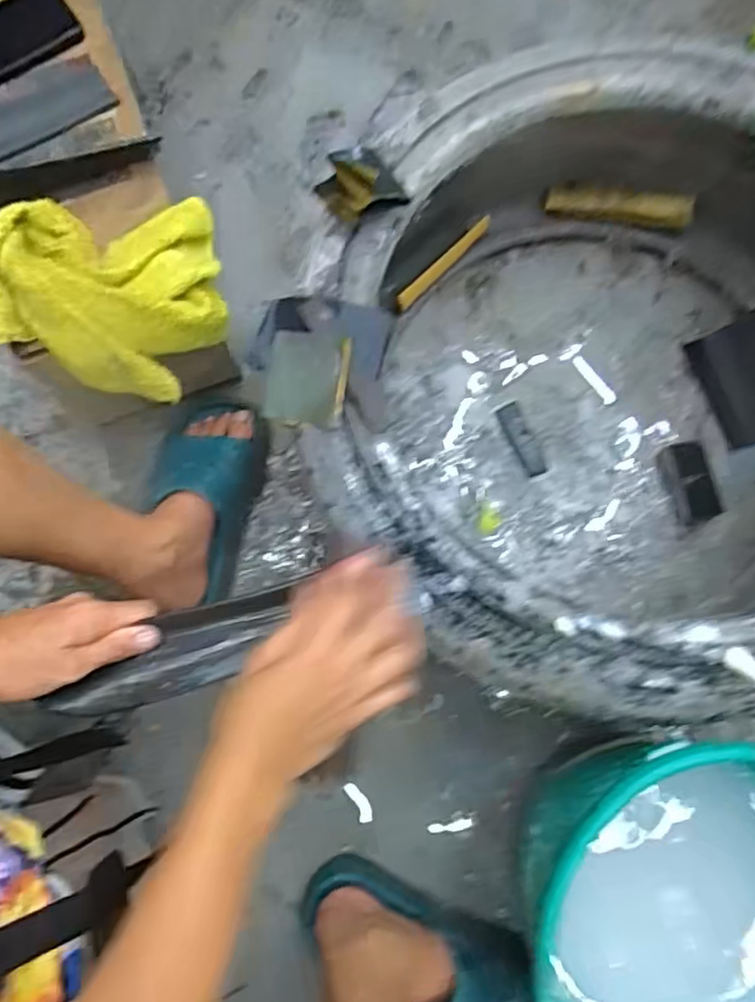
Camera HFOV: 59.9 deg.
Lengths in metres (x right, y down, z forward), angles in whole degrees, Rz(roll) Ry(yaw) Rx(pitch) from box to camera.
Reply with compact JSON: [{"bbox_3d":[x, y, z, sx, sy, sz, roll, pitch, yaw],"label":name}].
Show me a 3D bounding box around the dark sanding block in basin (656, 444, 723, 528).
[{"bbox_3d":[0.340,-0.020,0.714,0.039,0.031,0.087,-15,77,-2],"label":"dark sanding block in basin"}]

